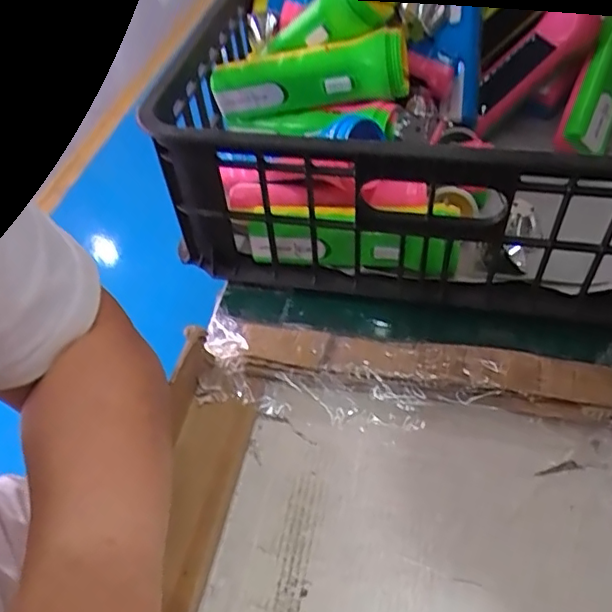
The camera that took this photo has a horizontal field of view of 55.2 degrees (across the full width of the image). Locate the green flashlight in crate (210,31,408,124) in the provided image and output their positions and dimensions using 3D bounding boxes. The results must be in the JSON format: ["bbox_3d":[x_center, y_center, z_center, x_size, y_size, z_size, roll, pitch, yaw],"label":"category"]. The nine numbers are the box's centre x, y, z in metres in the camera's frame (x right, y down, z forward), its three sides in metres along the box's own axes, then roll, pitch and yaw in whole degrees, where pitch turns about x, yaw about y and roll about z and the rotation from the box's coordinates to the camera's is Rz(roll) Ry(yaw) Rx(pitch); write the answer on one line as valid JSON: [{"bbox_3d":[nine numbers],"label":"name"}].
[{"bbox_3d":[0.003,-0.189,0.476,0.159,0.046,0.057,-1,47,22],"label":"green flashlight in crate"}]

